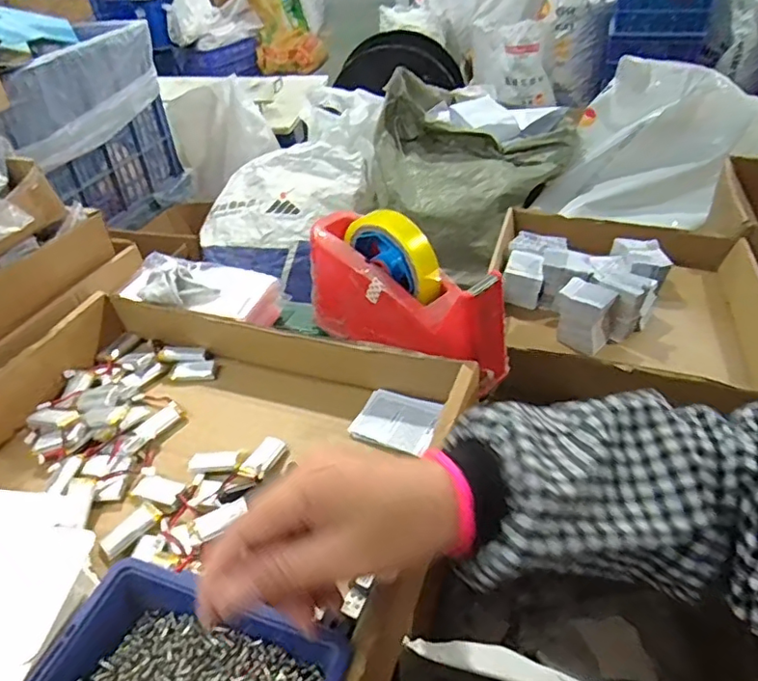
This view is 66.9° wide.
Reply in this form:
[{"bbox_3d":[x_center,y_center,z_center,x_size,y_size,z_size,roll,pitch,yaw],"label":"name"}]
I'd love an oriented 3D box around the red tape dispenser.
[{"bbox_3d":[0.019,-0.044,0.498,0.200,0.108,0.060,29,49,34],"label":"red tape dispenser"}]

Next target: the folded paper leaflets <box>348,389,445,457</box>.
[{"bbox_3d":[0.015,0.062,0.466,0.066,0.009,0.054,9,41,17],"label":"folded paper leaflets"}]

